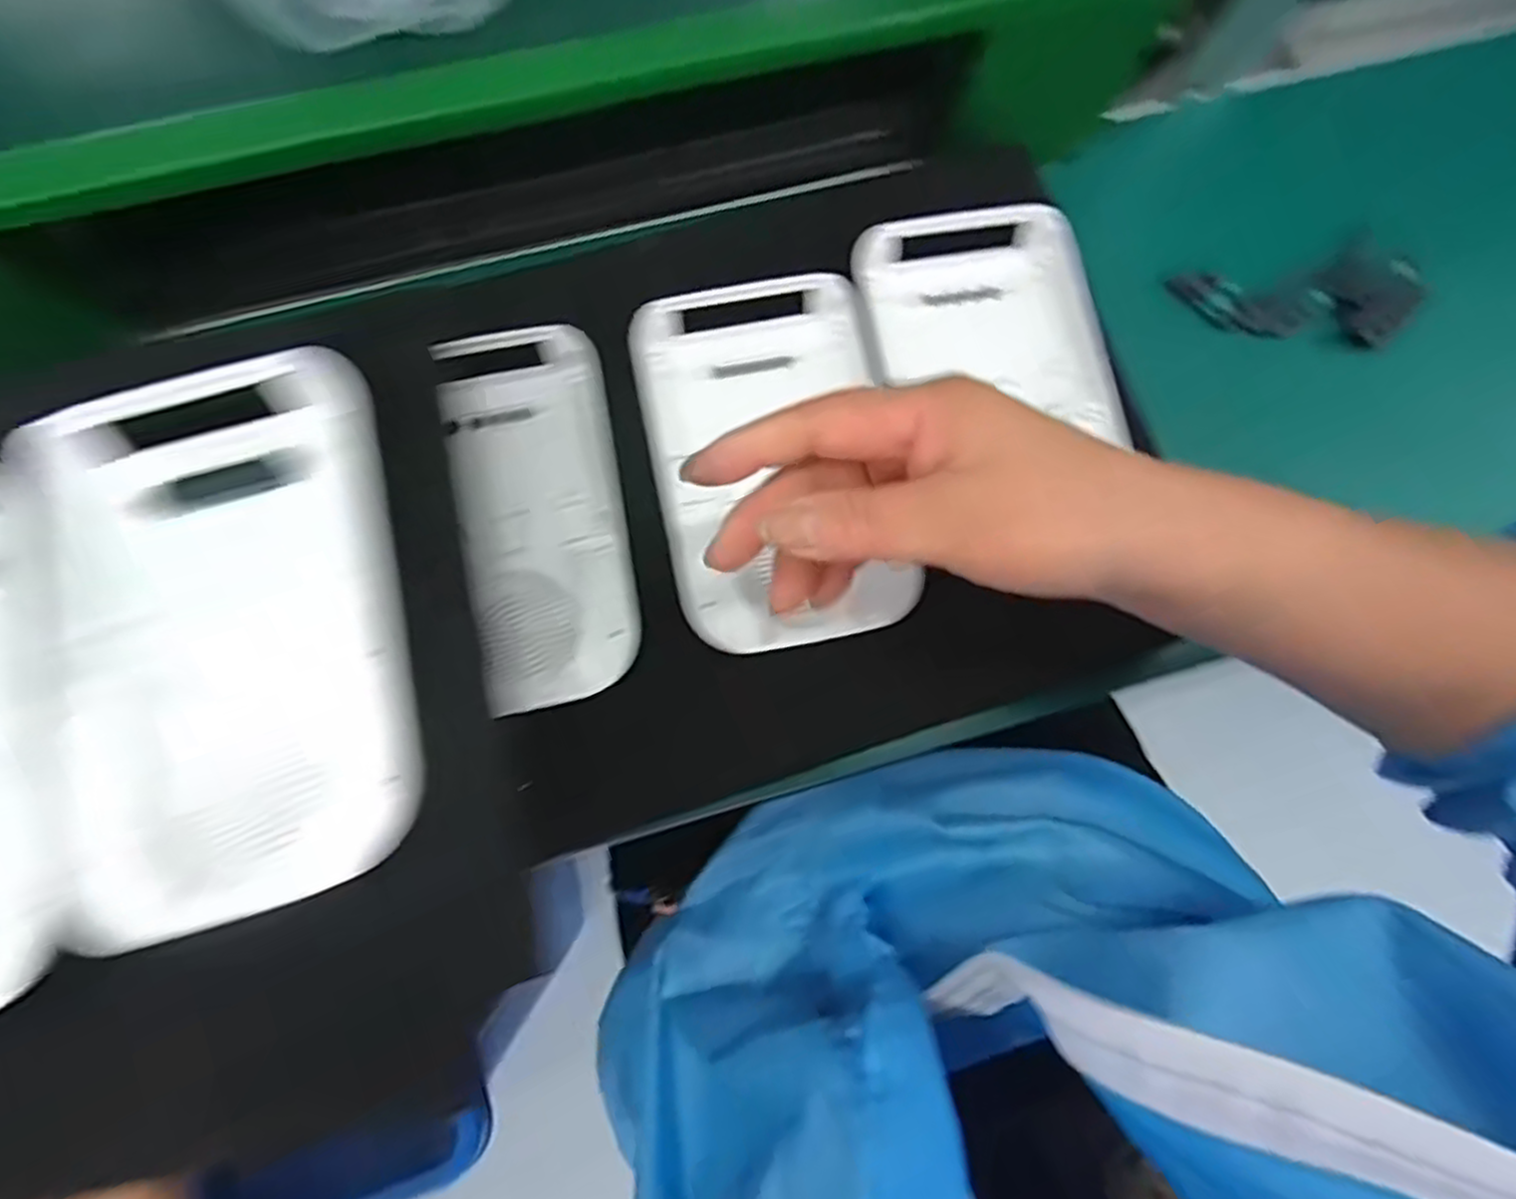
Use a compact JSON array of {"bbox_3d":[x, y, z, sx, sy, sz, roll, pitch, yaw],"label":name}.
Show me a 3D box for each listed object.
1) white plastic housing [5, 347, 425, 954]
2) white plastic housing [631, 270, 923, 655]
[{"bbox_3d":[-0.155,0.008,0.221,0.105,0.015,0.156,-17,75,-4],"label":"white plastic housing"},{"bbox_3d":[0.007,-0.059,0.322,0.099,0.024,0.156,-11,74,-3],"label":"white plastic housing"}]

